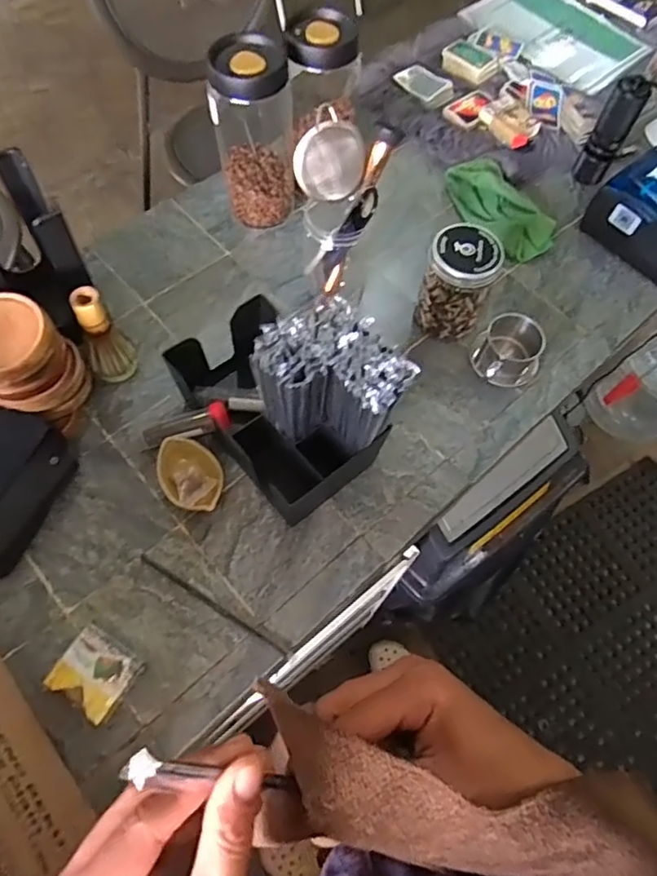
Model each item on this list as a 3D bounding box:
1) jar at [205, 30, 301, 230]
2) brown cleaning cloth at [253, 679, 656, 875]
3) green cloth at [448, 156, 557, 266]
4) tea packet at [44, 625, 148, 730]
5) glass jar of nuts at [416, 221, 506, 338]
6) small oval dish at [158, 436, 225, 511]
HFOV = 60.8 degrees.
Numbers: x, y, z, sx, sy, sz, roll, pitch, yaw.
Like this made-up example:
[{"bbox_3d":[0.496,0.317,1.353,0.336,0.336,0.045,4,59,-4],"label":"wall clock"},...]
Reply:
[{"bbox_3d":[-0.099,-0.412,0.772,0.106,0.215,0.101,-13,66,-8],"label":"jar"},{"bbox_3d":[0.078,0.187,0.278,0.235,0.042,0.056,21,66,-14],"label":"brown cleaning cloth"},{"bbox_3d":[0.265,-0.359,0.871,0.104,0.039,0.200,-33,70,-16],"label":"green cloth"},{"bbox_3d":[-0.232,0.238,0.565,0.072,0.033,0.066,31,67,11],"label":"tea packet"},{"bbox_3d":[0.169,-0.201,0.741,0.085,0.143,0.090,1,65,-2],"label":"glass jar of nuts"},{"bbox_3d":[-0.159,0.045,0.654,0.067,0.039,0.103,-22,68,-12],"label":"small oval dish"}]

